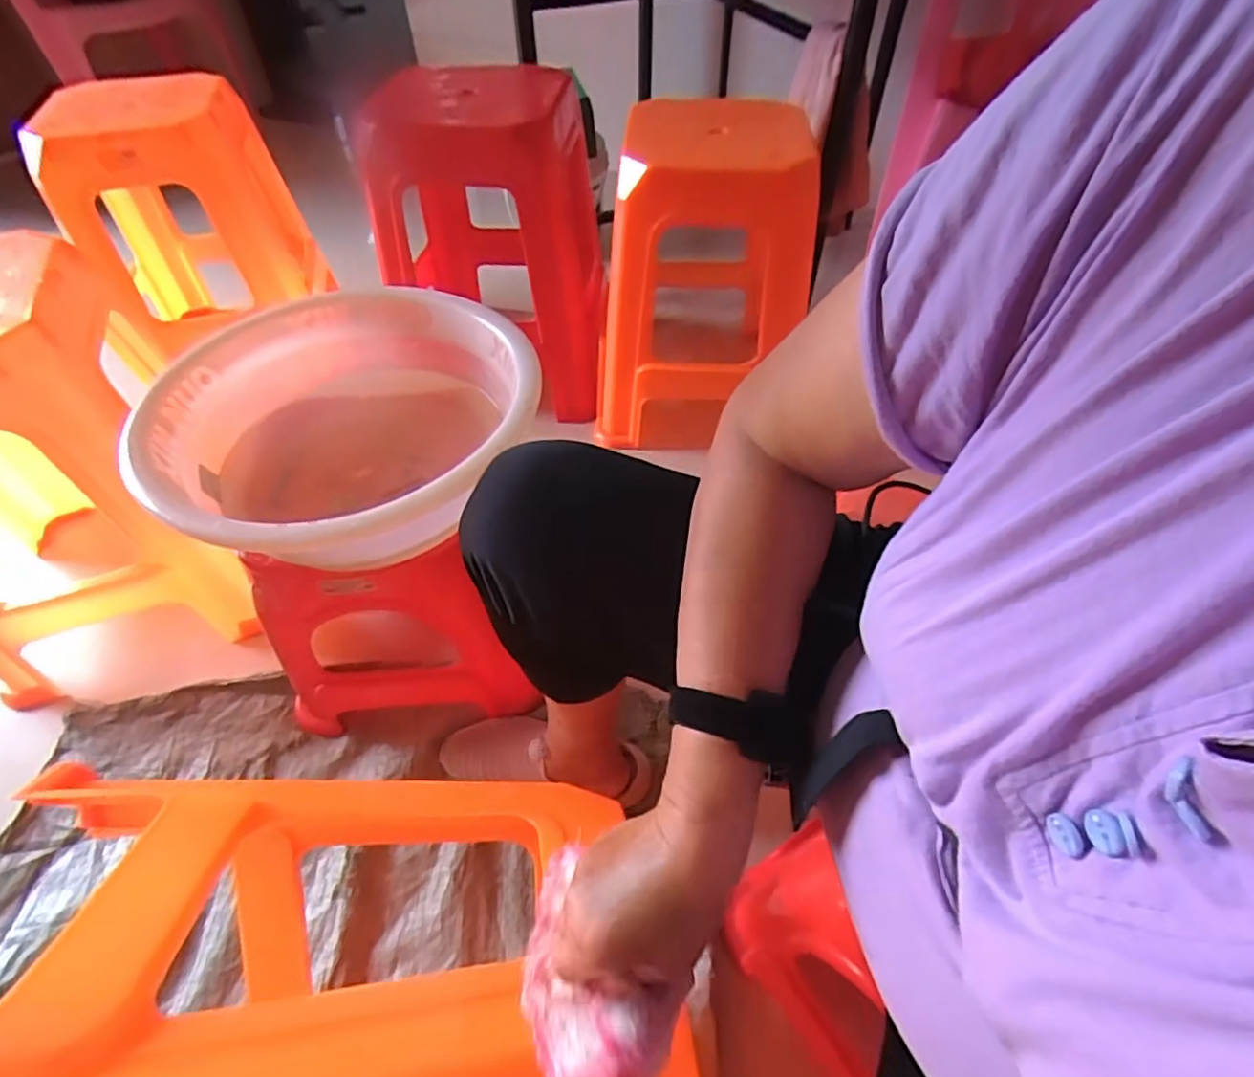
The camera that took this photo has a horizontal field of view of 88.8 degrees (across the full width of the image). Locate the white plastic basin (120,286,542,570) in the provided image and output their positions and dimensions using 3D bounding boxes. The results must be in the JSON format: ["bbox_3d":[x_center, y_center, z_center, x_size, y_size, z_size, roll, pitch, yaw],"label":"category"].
[{"bbox_3d":[-0.280,-0.106,0.661,0.350,0.120,0.336,0,51,0],"label":"white plastic basin"}]

